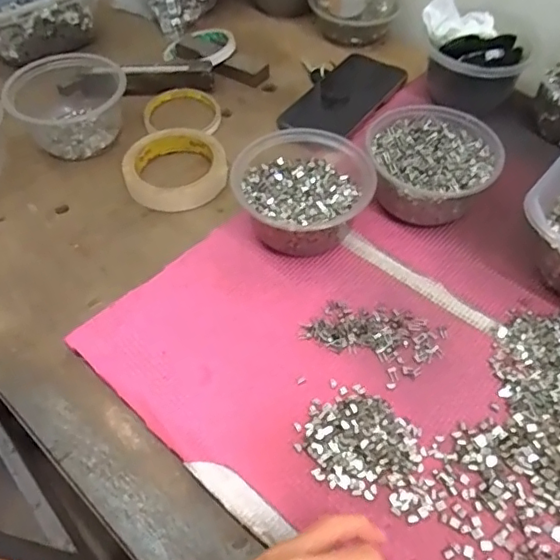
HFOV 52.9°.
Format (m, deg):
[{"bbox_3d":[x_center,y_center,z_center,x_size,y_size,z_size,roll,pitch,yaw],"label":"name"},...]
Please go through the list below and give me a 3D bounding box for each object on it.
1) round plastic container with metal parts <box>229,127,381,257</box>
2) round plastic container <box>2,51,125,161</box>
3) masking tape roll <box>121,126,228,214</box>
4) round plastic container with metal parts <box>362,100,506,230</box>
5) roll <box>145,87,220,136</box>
[{"bbox_3d":[0.022,-0.071,0.482,0.113,0.057,0.114,0,53,0],"label":"round plastic container with metal parts"},{"bbox_3d":[-0.218,-0.186,0.586,0.114,0.060,0.114,0,53,0],"label":"round plastic container"},{"bbox_3d":[-0.102,-0.110,0.553,0.095,0.025,0.093,0,53,0],"label":"masking tape roll"},{"bbox_3d":[0.135,-0.103,0.508,0.111,0.056,0.116,0,53,0],"label":"round plastic container with metal parts"},{"bbox_3d":[-0.106,-0.188,0.625,0.081,0.017,0.081,-1,53,1],"label":"roll"}]

